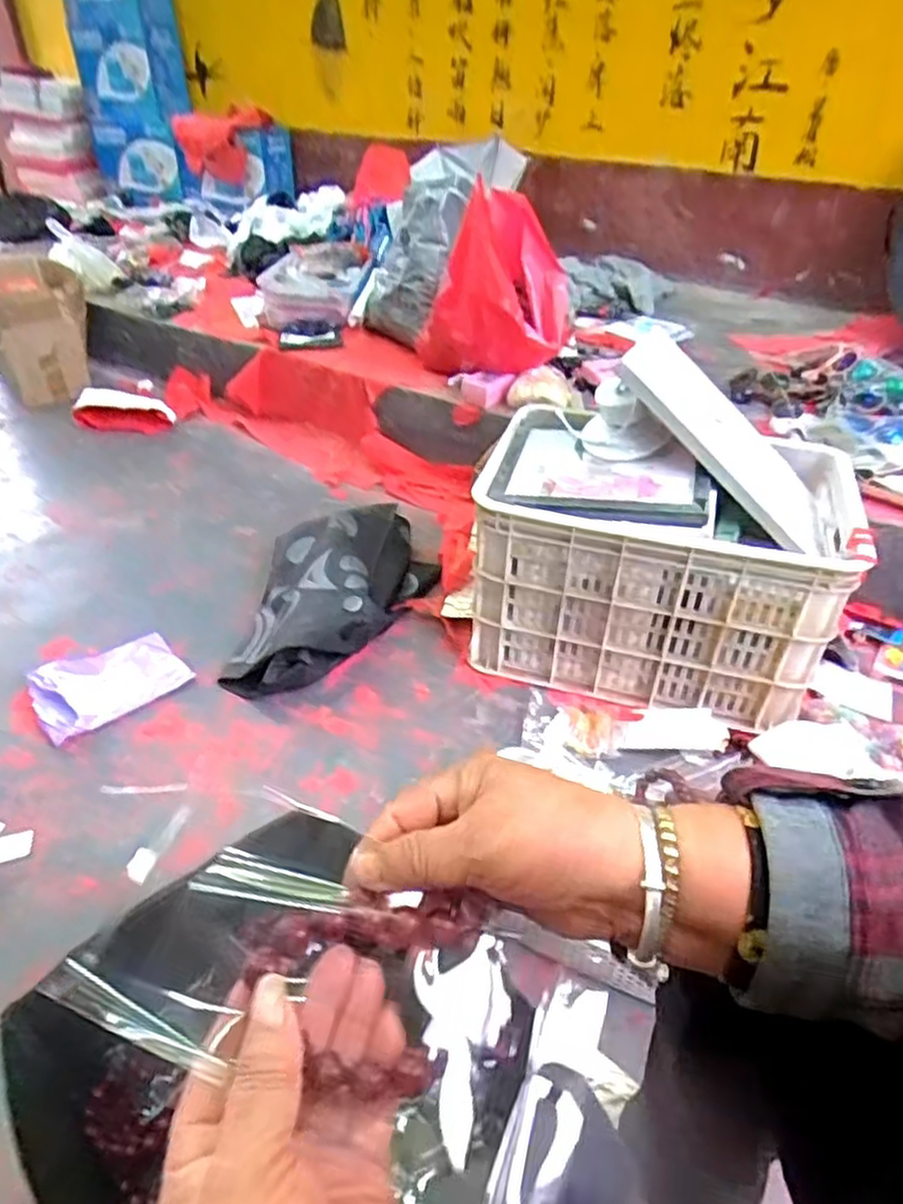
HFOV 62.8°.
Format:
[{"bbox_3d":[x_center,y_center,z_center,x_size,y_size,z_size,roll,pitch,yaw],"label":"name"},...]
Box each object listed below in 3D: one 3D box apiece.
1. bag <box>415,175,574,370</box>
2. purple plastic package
[{"bbox_3d":[0.082,-0.614,1.479,0.296,0.334,0.190,2,37,-1],"label":"bag"},{"bbox_3d":[-0.504,0.112,1.088,0.206,0.042,0.147,-26,45,-32],"label":"purple plastic package"}]

